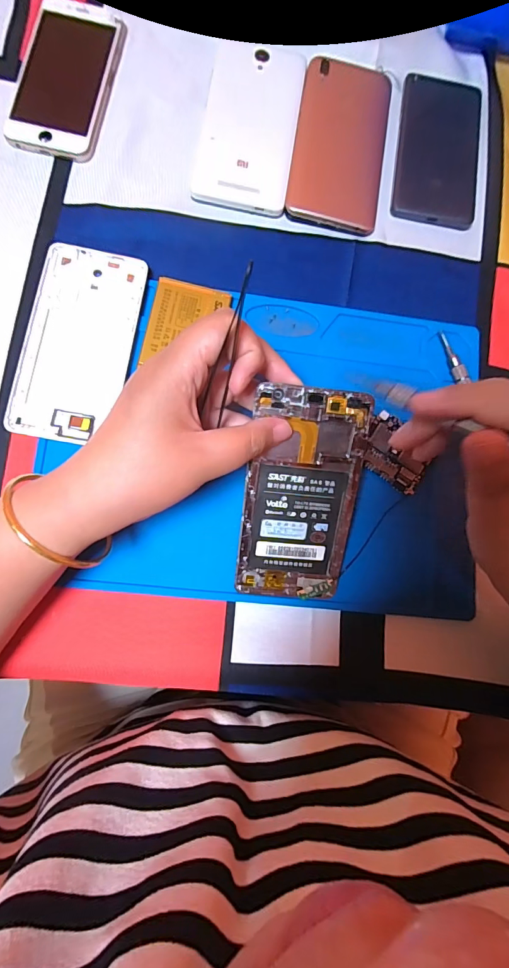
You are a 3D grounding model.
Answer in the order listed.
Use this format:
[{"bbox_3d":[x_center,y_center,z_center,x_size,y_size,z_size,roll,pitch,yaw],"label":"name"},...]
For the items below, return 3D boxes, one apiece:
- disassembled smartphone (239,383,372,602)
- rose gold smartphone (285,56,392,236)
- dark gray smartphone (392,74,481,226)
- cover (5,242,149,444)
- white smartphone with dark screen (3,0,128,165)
[{"bbox_3d":[0.029,0.012,0.257,0.070,0.006,0.140,8,109,-4],"label":"disassembled smartphone"},{"bbox_3d":[0.072,-0.283,0.336,0.075,0.006,0.155,10,82,-4],"label":"rose gold smartphone"},{"bbox_3d":[0.156,-0.284,0.344,0.069,0.006,0.142,8,82,-4],"label":"dark gray smartphone"},{"bbox_3d":[-0.125,-0.101,0.291,0.073,0.007,0.141,10,82,-4],"label":"cover"},{"bbox_3d":[-0.147,-0.319,0.318,0.066,0.010,0.132,10,82,-4],"label":"white smartphone with dark screen"}]

